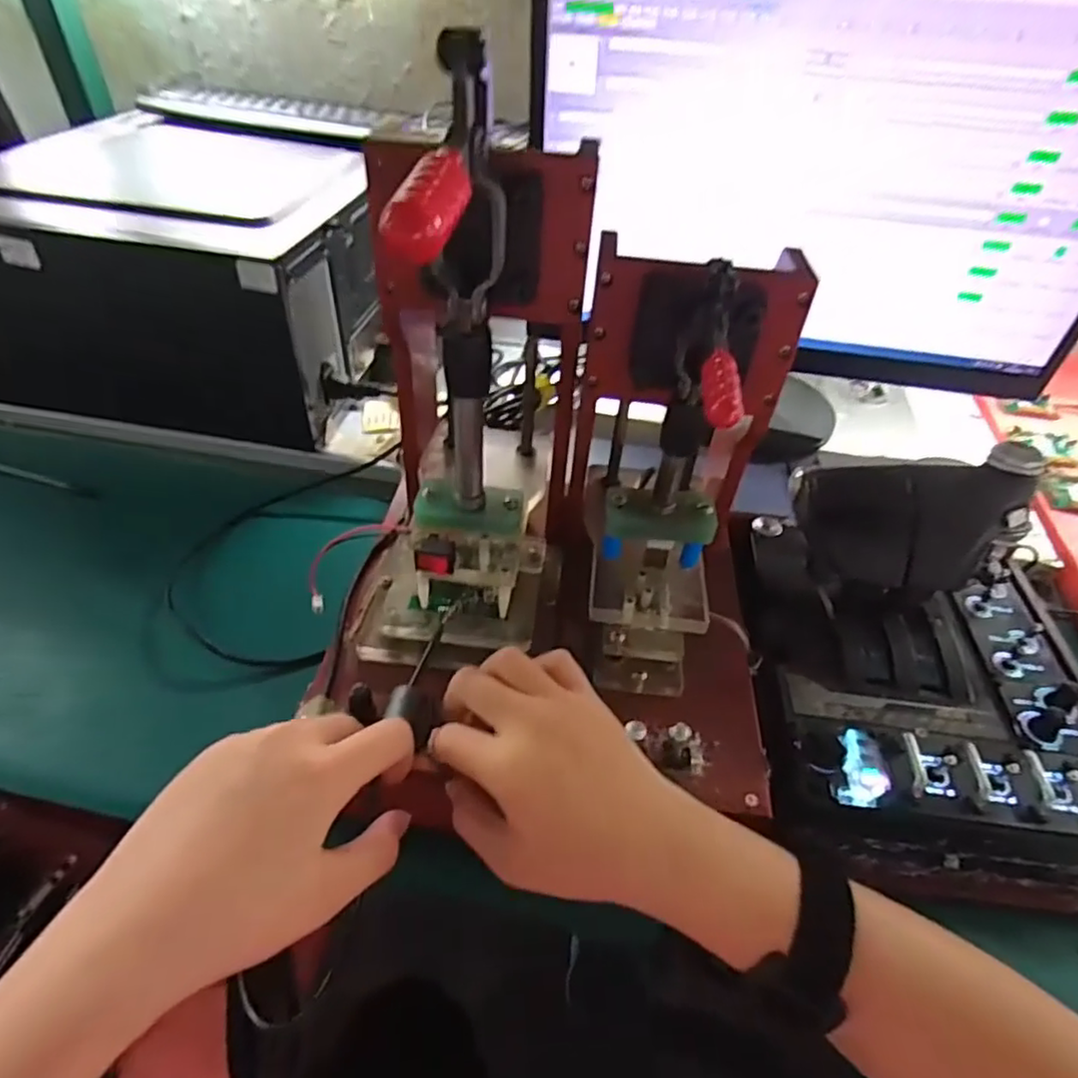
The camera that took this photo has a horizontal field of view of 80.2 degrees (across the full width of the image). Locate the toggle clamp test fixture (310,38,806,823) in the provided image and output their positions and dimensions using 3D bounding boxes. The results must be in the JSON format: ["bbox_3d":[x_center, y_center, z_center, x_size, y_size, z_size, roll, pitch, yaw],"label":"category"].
[{"bbox_3d":[0.017,-0.033,0.305,0.244,0.270,0.196,11,50,6],"label":"toggle clamp test fixture"}]

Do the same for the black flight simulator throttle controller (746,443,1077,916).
[{"bbox_3d":[0.251,0.071,0.401,0.221,0.141,0.231,9,43,5],"label":"black flight simulator throttle controller"}]

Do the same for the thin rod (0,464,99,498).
[{"bbox_3d":[-0.465,-0.059,0.582,0.136,0.004,0.010,13,44,9],"label":"thin rod"}]

